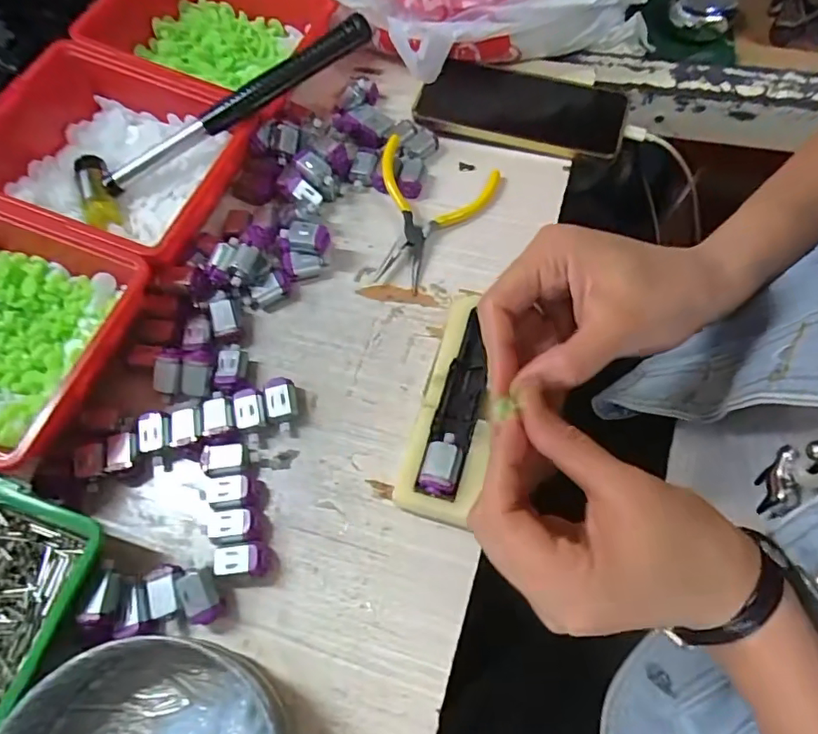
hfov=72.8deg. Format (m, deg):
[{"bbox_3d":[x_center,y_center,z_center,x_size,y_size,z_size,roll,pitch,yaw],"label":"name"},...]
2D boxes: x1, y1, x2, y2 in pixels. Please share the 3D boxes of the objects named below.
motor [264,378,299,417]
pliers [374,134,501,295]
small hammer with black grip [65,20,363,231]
[{"bbox_3d":[-0.080,0.019,0.348,0.019,0.014,0.026,-11,64,-2],"label":"motor"},{"bbox_3d":[0.008,-0.110,0.402,0.086,0.024,0.108,18,66,12],"label":"pliers"},{"bbox_3d":[-0.130,-0.175,0.389,0.229,0.023,0.063,-28,68,6],"label":"small hammer with black grip"}]

